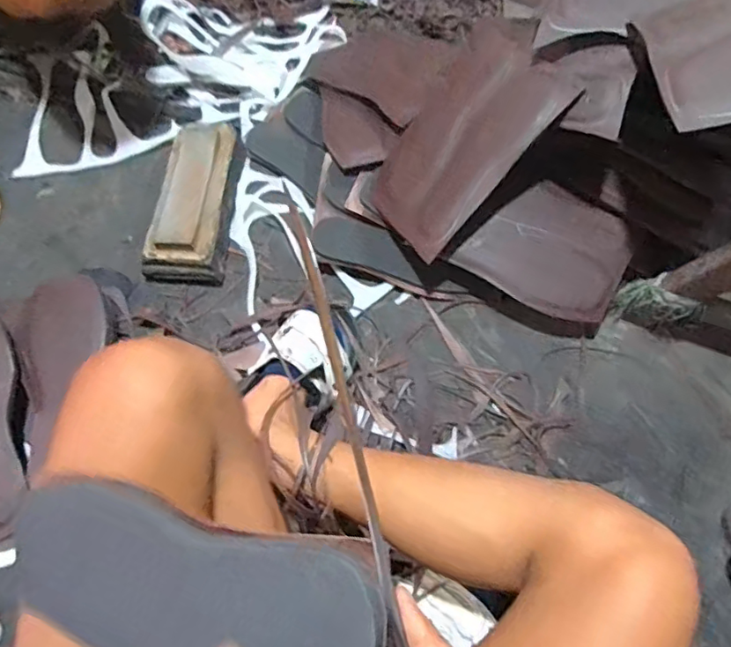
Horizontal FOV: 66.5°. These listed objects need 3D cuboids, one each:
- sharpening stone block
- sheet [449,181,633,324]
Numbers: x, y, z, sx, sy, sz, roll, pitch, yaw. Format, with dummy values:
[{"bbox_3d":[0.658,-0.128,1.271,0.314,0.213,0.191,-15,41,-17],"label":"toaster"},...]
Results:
[{"bbox_3d":[-0.233,-0.175,0.778,0.099,0.061,0.249,5,65,0],"label":"sharpening stone block"},{"bbox_3d":[0.238,-0.096,0.719,0.194,0.011,0.149,28,91,4],"label":"sheet"}]

